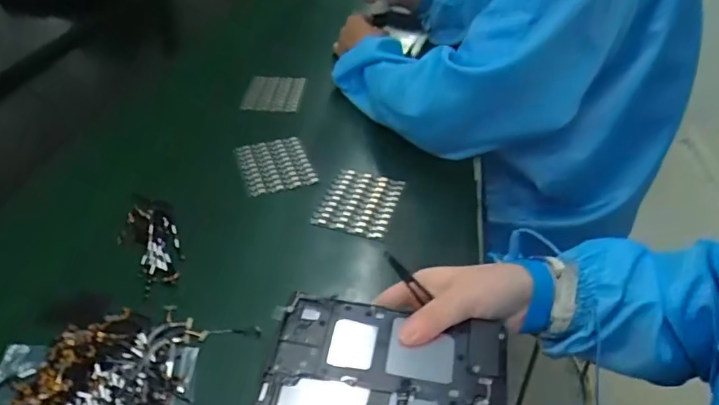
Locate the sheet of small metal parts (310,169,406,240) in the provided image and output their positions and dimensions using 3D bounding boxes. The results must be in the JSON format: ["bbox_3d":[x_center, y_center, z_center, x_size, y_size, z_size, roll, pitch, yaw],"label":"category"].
[{"bbox_3d":[0.001,-0.002,0.544,0.075,0.004,0.099,14,42,13],"label":"sheet of small metal parts"}]

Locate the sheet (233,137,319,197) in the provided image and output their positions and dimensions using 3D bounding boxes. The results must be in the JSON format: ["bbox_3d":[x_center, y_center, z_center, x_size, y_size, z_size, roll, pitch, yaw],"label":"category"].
[{"bbox_3d":[-0.098,-0.044,0.592,0.079,0.010,0.094,-13,39,-16],"label":"sheet"}]

